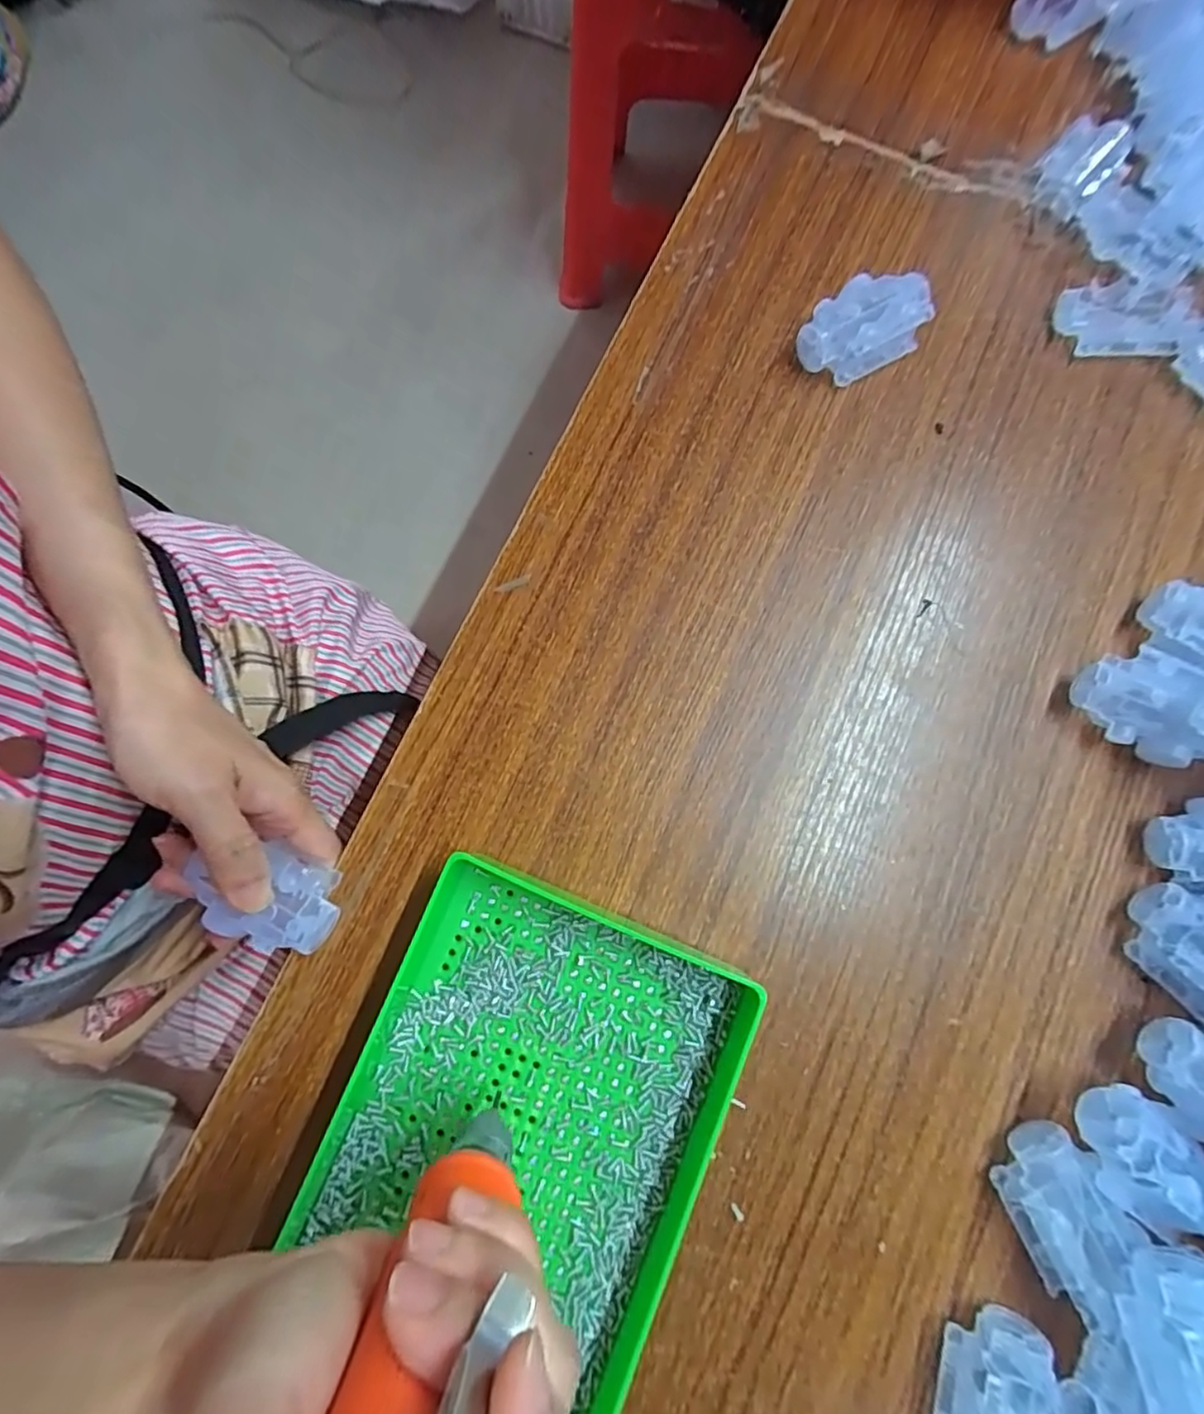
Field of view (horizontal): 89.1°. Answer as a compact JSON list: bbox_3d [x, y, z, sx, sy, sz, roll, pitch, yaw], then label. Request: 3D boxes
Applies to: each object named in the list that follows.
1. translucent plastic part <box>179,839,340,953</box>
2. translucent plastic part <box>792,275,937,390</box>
[{"bbox_3d":[-0.158,0.086,0.286,0.069,0.024,0.045,22,80,5],"label":"translucent plastic part"},{"bbox_3d":[0.142,-0.208,0.334,0.069,0.029,0.042,-28,80,-5],"label":"translucent plastic part"}]

